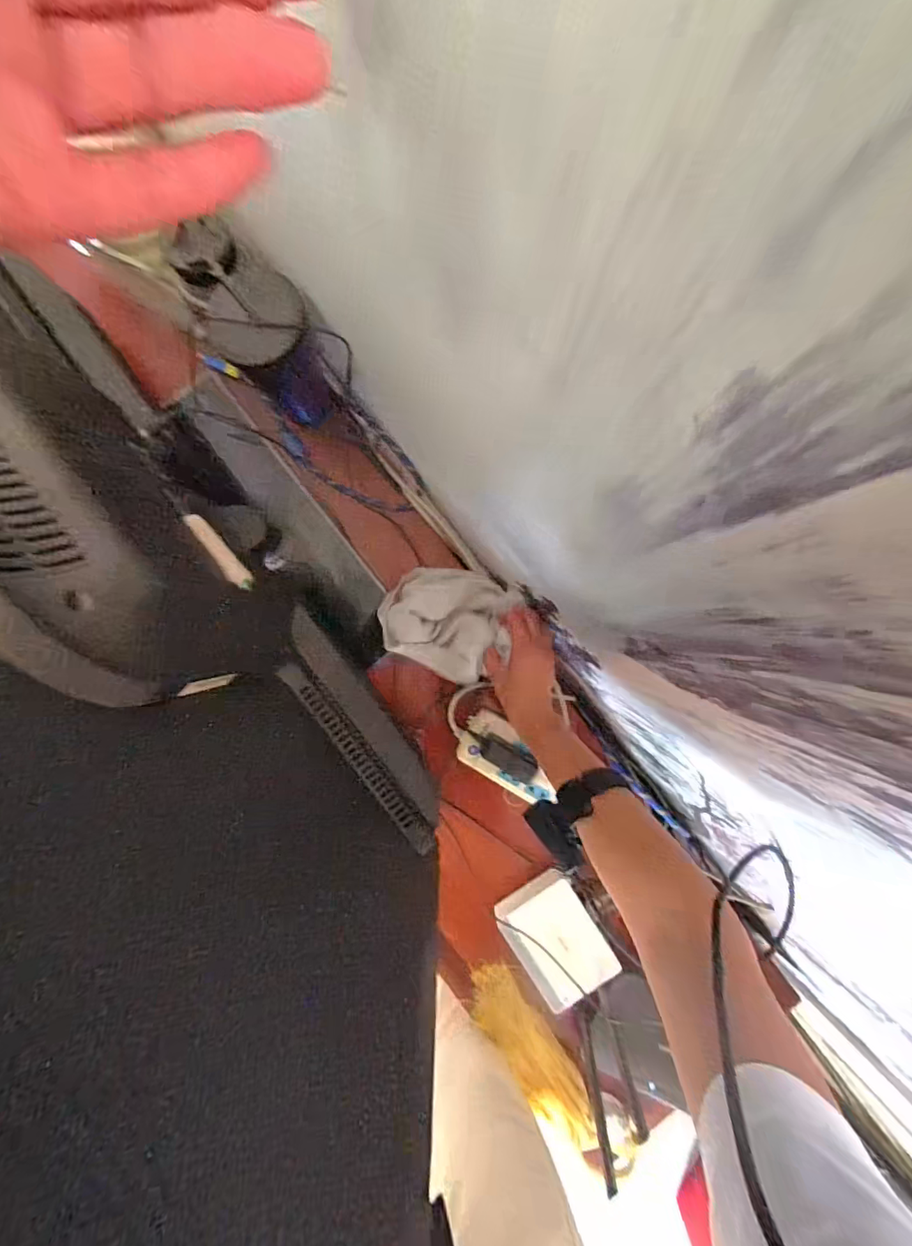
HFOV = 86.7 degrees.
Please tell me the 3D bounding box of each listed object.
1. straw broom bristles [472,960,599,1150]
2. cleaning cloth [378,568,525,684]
[{"bbox_3d":[0.105,0.571,0.636,0.079,0.063,0.244,-34,90,-2],"label":"straw broom bristles"},{"bbox_3d":[-0.013,-0.010,0.611,0.165,0.040,0.135,22,80,12],"label":"cleaning cloth"}]

